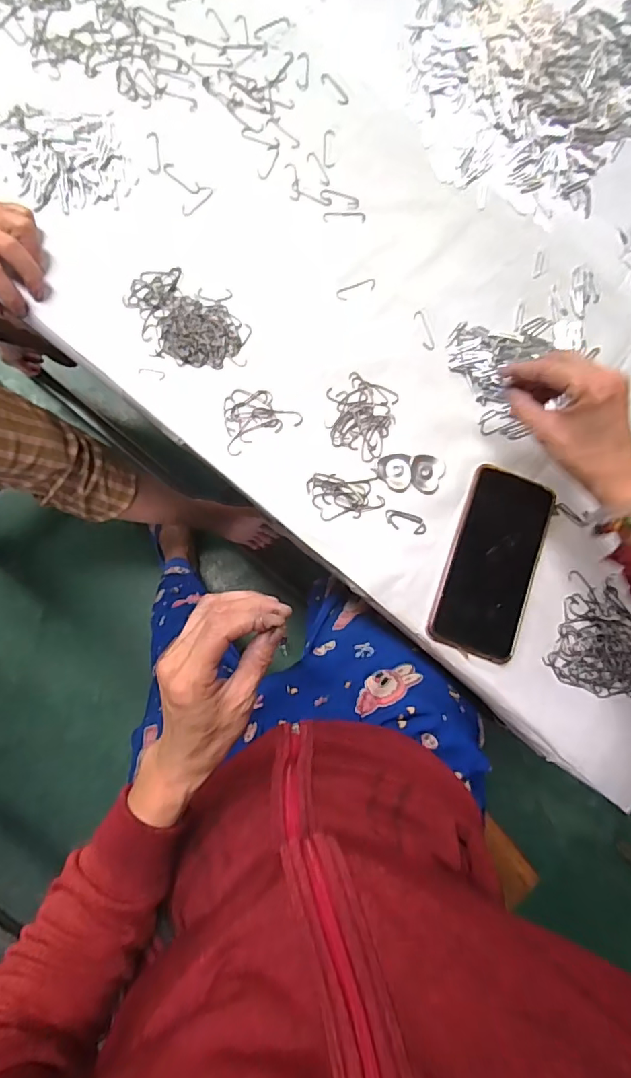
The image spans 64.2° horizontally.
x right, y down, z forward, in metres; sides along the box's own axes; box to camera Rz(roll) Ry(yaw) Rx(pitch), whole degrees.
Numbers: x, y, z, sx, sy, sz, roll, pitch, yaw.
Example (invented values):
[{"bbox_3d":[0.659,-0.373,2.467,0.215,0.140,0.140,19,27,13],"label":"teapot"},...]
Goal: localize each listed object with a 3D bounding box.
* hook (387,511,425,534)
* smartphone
[{"bbox_3d":[0.084,-0.015,0.463,0.038,0.004,0.016,17,81,-2],"label":"hook"},{"bbox_3d":[0.163,0.021,0.462,0.083,0.011,0.170,21,81,-1],"label":"smartphone"}]

